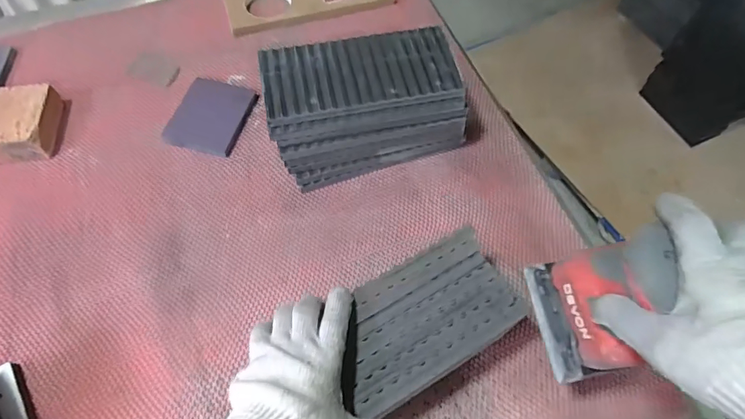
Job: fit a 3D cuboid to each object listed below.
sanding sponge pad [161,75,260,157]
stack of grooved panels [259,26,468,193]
[{"bbox_3d":[-0.239,-0.138,0.686,0.105,0.011,0.127,15,62,8],"label":"sanding sponge pad"},{"bbox_3d":[-0.017,-0.138,0.636,0.253,0.133,0.144,-14,62,-8],"label":"stack of grooved panels"}]

